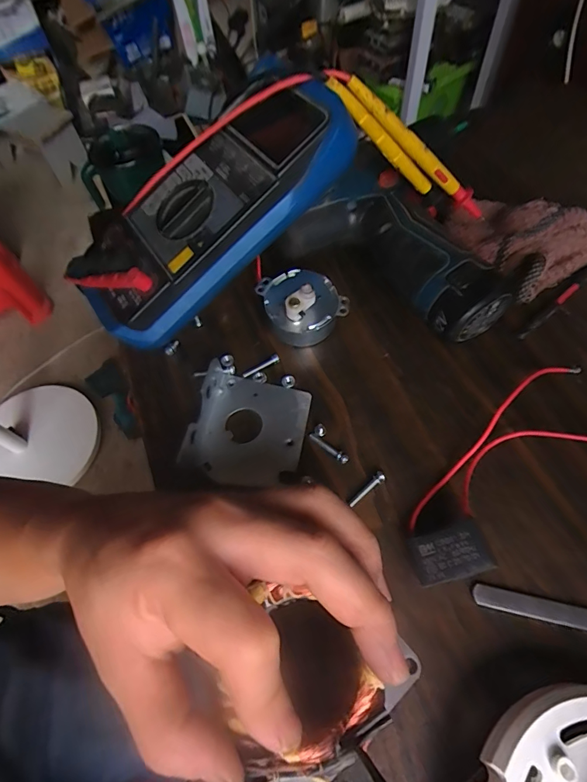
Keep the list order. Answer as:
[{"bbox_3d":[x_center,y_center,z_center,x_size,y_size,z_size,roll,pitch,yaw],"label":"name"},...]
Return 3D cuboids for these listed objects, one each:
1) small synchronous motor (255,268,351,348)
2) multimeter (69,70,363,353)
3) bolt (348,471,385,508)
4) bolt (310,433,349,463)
[{"bbox_3d":[0.006,-0.060,0.283,0.052,0.041,0.048,-1,60,2],"label":"small synchronous motor"},{"bbox_3d":[-0.056,-0.117,0.265,0.186,0.034,0.087,-39,75,7],"label":"multimeter"},{"bbox_3d":[0.042,0.055,0.235,0.025,0.005,0.005,-41,67,-18],"label":"bolt"},{"bbox_3d":[0.021,0.034,0.249,0.027,0.004,0.005,33,68,19],"label":"bolt"}]

